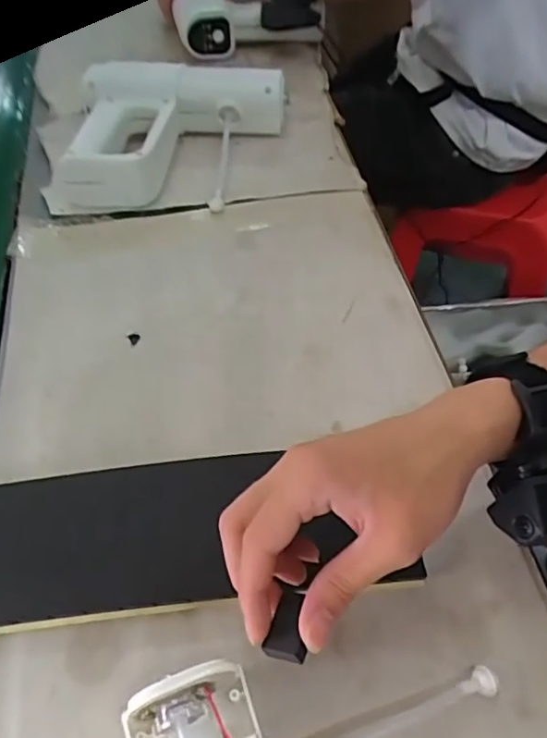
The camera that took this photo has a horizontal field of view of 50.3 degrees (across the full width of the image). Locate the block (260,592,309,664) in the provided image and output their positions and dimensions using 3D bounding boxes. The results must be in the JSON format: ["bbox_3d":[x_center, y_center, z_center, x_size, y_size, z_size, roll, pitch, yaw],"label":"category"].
[{"bbox_3d":[0.009,0.121,0.276,0.020,0.011,0.031,16,56,15],"label":"block"}]

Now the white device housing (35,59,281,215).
[{"bbox_3d":[-0.107,-0.236,0.582,0.235,0.070,0.156,-2,53,2],"label":"white device housing"}]

